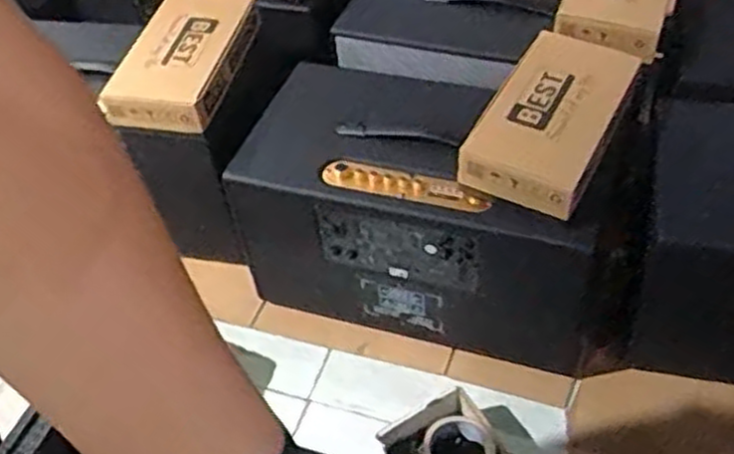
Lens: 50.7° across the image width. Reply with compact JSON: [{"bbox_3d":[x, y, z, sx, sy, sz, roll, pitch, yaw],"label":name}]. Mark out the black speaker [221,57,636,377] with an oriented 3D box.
[{"bbox_3d":[0.096,-0.014,1.121,0.517,0.289,0.236,14,50,19],"label":"black speaker"}]

